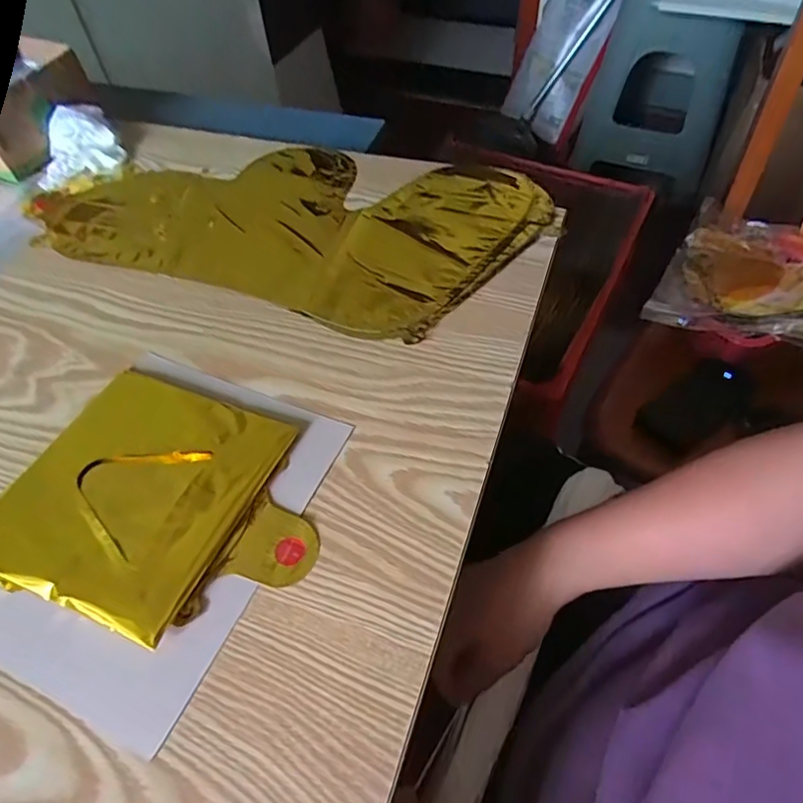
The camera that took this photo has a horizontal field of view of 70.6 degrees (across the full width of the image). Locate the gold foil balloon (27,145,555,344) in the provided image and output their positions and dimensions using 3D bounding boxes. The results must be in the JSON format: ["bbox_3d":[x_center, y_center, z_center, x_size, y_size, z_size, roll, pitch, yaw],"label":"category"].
[{"bbox_3d":[-0.106,-0.163,0.484,0.414,0.010,0.202,17,57,18],"label":"gold foil balloon"}]

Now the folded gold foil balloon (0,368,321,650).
[{"bbox_3d":[-0.136,0.056,0.324,0.183,0.013,0.142,18,57,18],"label":"folded gold foil balloon"}]

